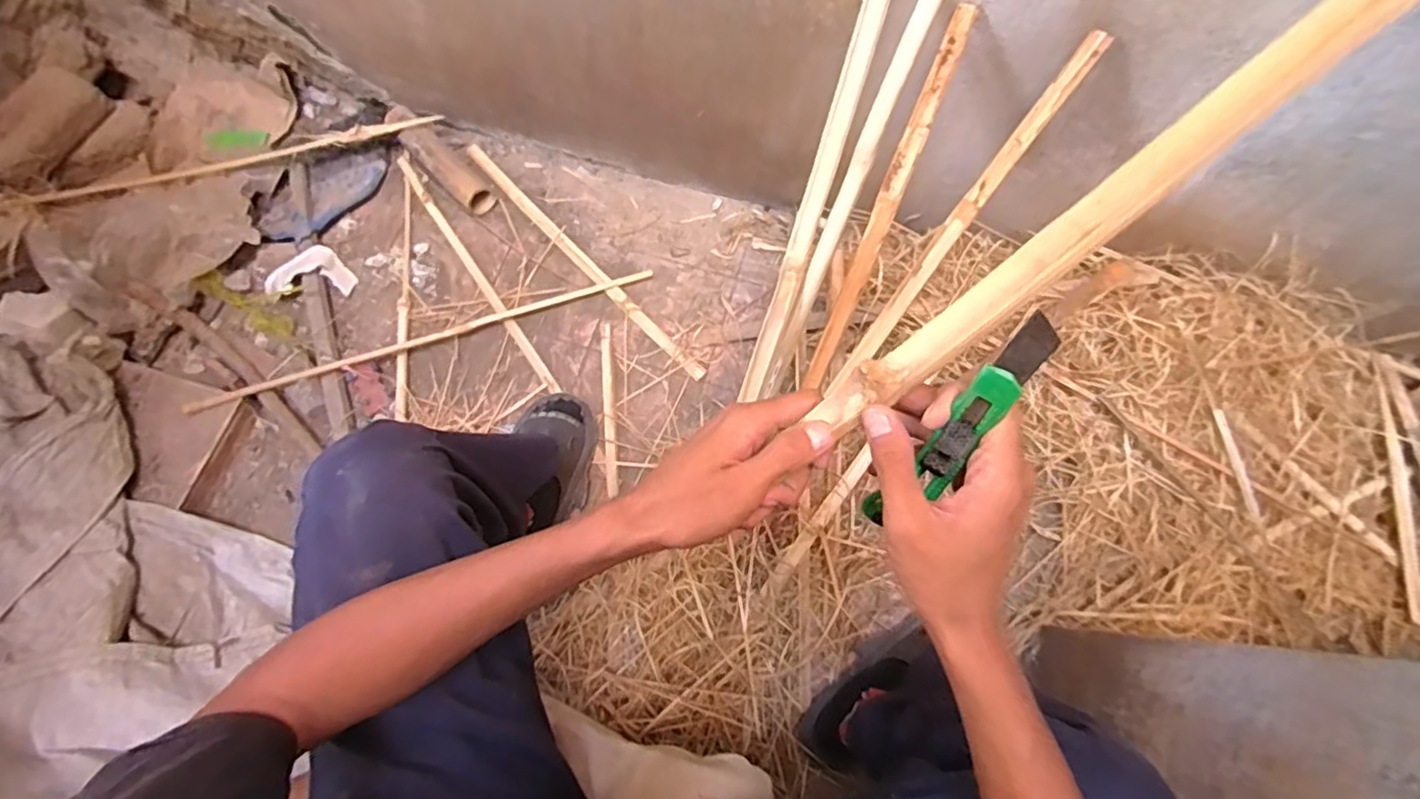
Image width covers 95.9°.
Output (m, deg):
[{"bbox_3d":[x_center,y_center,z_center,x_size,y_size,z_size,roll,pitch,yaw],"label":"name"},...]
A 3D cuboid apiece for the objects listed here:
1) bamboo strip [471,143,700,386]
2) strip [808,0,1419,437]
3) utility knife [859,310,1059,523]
[{"bbox_3d":[-0.224,-0.244,1.111,0.028,0.015,0.601,-42,78,-12],"label":"bamboo strip"},{"bbox_3d":[0.228,-0.130,0.269,0.471,0.014,0.025,-43,75,28],"label":"strip"},{"bbox_3d":[0.129,0.024,0.344,0.027,0.166,0.009,31,44,8],"label":"utility knife"}]

